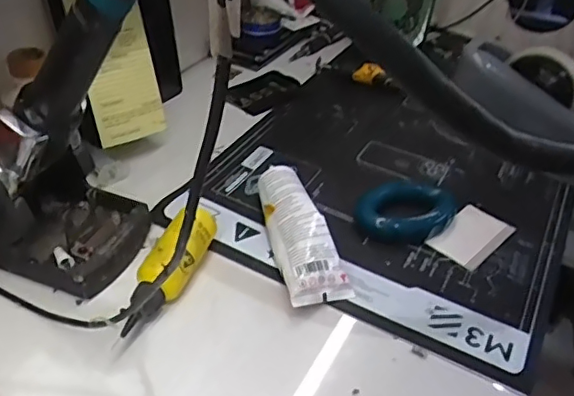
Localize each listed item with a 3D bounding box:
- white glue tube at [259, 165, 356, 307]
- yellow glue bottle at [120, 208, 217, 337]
[{"bbox_3d":[0.009,0.028,0.489,0.051,0.039,0.141,-8,41,-17],"label":"white glue tube"},{"bbox_3d":[-0.092,0.057,0.439,0.032,0.040,0.115,16,40,11],"label":"yellow glue bottle"}]

